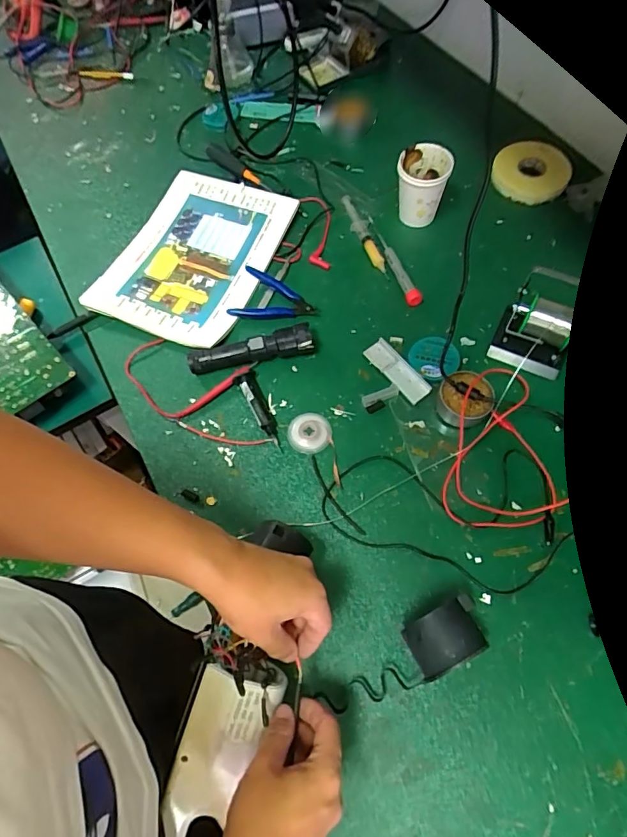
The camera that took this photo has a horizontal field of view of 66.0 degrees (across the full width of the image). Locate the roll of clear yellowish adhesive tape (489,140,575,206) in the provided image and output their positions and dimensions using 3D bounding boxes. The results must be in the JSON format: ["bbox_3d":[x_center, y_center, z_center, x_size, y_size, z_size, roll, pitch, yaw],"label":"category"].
[{"bbox_3d":[0.333,-0.378,0.746,0.114,0.028,0.114,-1,66,3],"label":"roll of clear yellowish adhesive tape"}]

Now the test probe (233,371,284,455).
[{"bbox_3d":[-0.066,-0.013,0.599,0.025,0.020,0.107,-25,67,-8],"label":"test probe"}]

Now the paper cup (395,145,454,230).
[{"bbox_3d":[0.154,-0.332,0.691,0.074,0.082,0.069,7,66,6],"label":"paper cup"}]

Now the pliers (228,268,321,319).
[{"bbox_3d":[-0.051,-0.164,0.674,0.120,0.013,0.081,18,68,11],"label":"pliers"}]

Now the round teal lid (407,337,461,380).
[{"bbox_3d":[0.153,-0.077,0.613,0.063,0.013,0.059,-1,66,3],"label":"round teal lid"}]

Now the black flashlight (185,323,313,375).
[{"bbox_3d":[-0.082,-0.089,0.628,0.162,0.031,0.033,-12,66,-2],"label":"black flashlight"}]

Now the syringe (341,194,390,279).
[{"bbox_3d":[0.072,-0.272,0.710,0.024,0.019,0.160,-17,66,-5],"label":"syringe"}]

